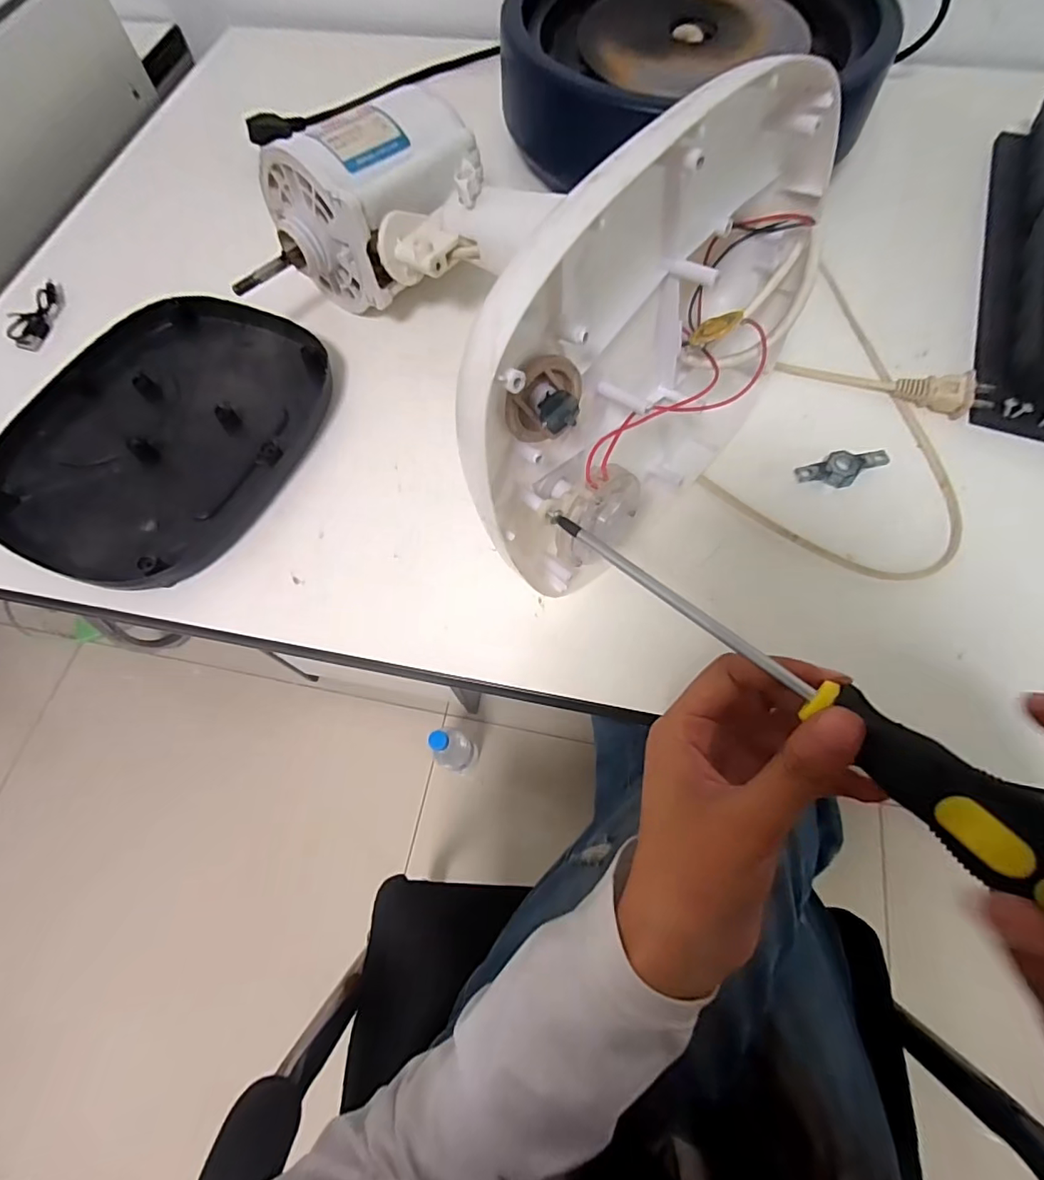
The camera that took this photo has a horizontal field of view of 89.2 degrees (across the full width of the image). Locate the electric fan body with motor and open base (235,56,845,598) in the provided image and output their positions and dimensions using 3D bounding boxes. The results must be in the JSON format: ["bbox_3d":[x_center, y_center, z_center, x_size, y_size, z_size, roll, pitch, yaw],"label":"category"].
[{"bbox_3d":[-0.039,-0.183,0.315,0.332,0.198,0.228,38,76,26],"label":"electric fan body with motor and open base"}]

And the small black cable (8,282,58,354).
[{"bbox_3d":[-0.393,-0.219,0.422,0.030,0.012,0.069,-5,67,0],"label":"small black cable"}]

